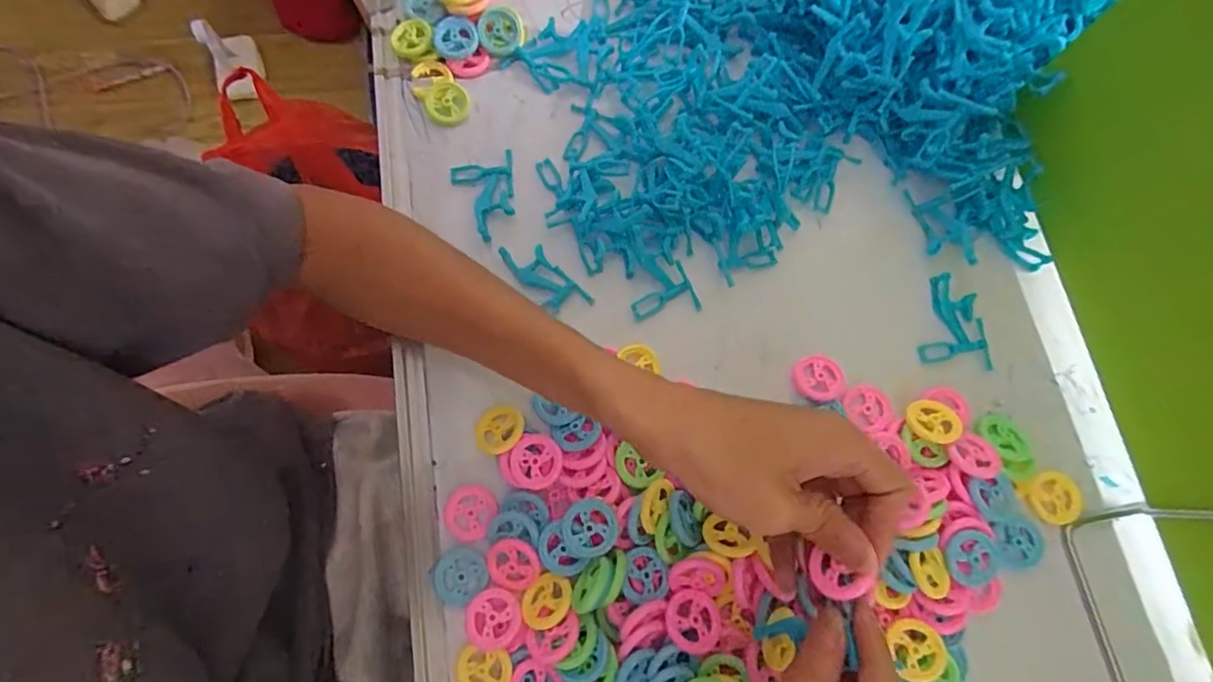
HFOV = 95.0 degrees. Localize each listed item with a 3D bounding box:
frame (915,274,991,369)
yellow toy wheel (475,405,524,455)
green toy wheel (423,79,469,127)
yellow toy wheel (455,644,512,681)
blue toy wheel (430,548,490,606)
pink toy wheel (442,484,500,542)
[{"bbox_3d":[0.219,-0.013,0.350,0.042,0.005,0.058,5,75,-1],"label":"frame"},{"bbox_3d":[-0.063,0.052,0.323,0.030,0.004,0.030,-10,53,14],"label":"yellow toy wheel"},{"bbox_3d":[-0.109,-0.163,0.380,0.029,0.004,0.032,-19,77,-7],"label":"green toy wheel"},{"bbox_3d":[-0.065,0.175,0.292,0.029,0.007,0.026,8,75,0],"label":"yellow toy wheel"},{"bbox_3d":[-0.081,0.130,0.307,0.031,0.005,0.029,1,75,-2],"label":"blue toy wheel"},{"bbox_3d":[-0.078,0.097,0.316,0.029,0.004,0.031,1,75,-2],"label":"pink toy wheel"}]

